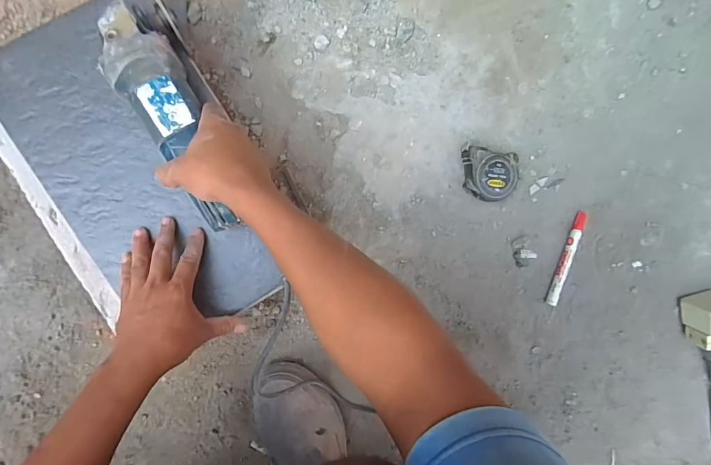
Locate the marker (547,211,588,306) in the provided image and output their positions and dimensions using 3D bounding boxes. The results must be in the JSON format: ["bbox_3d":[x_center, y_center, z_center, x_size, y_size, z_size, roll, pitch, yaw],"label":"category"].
[{"bbox_3d":[0.318,0.039,0.592,0.021,0.013,0.146,19,90,-5],"label":"marker"}]

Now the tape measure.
[{"bbox_3d":[0.184,-0.080,0.555,0.083,0.040,0.072,9,93,-7],"label":"tape measure"}]

